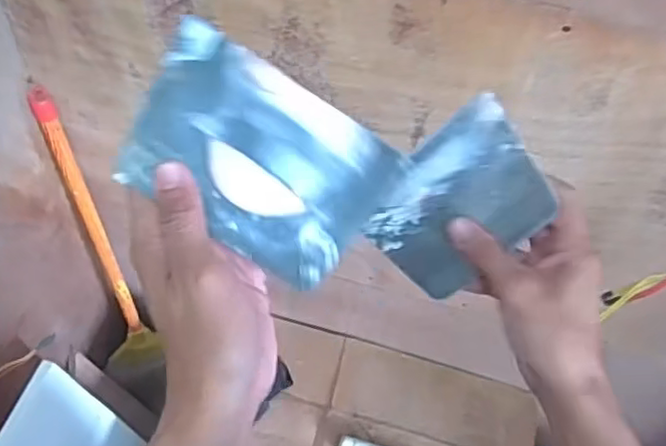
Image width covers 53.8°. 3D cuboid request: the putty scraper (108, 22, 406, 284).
[{"bbox_3d":[-0.039,-0.034,0.349,0.137,0.009,0.094,33,82,-8],"label":"putty scraper"}]

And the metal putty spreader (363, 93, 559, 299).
[{"bbox_3d":[0.087,-0.013,0.456,0.121,0.008,0.092,-41,82,12],"label":"metal putty spreader"}]

